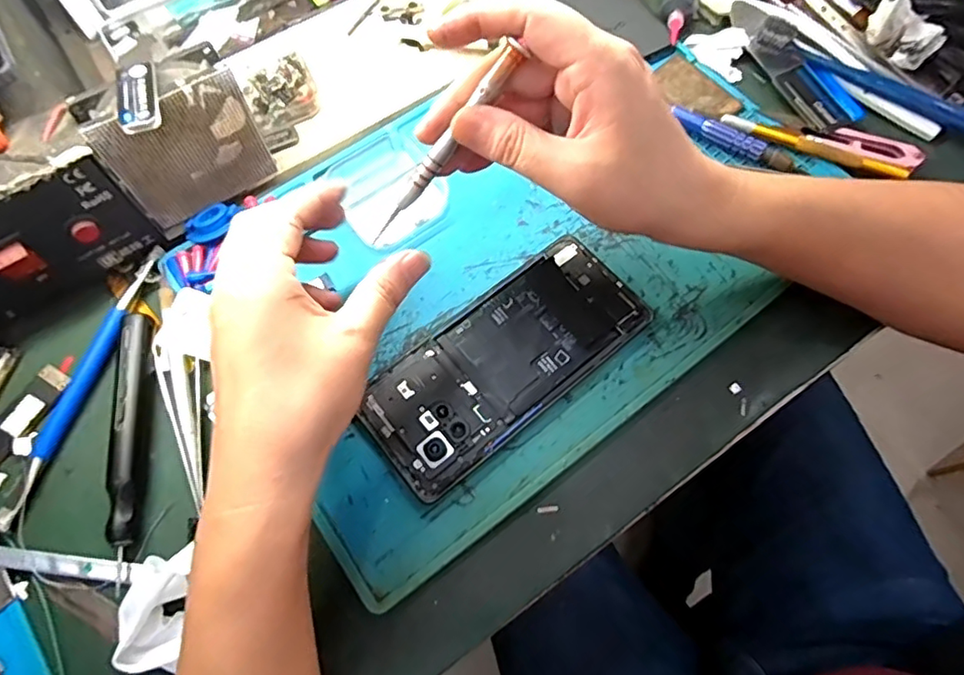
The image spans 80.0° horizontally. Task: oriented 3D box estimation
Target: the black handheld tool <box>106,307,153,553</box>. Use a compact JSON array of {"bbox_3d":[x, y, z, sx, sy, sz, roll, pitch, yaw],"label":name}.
[{"bbox_3d":[-0.187,0.046,0.306,0.013,0.013,0.121,-8,68,-2],"label":"black handheld tool"}]

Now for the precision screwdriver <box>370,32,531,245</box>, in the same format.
[{"bbox_3d":[-0.019,-0.087,0.270,0.112,0.007,0.008,-45,68,28],"label":"precision screwdriver"}]

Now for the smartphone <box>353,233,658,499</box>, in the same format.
[{"bbox_3d":[0.013,0.011,0.318,0.162,0.010,0.073,-38,72,-13],"label":"smartphone"}]

